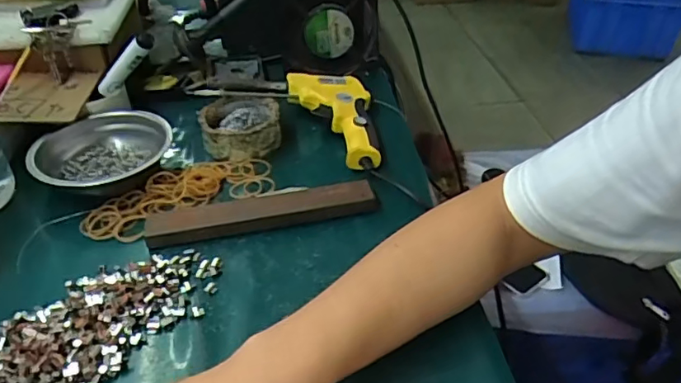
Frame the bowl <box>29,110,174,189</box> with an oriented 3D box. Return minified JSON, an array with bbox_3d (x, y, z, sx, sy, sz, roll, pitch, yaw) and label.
[{"bbox_3d":[-0.228,-0.035,0.528,0.124,0.038,0.124,-2,39,2],"label":"bowl"}]

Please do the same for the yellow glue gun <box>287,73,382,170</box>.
[{"bbox_3d":[-0.003,-0.081,0.564,0.085,0.033,0.144,-9,39,-7],"label":"yellow glue gun"}]

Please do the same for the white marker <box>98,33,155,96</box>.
[{"bbox_3d":[-0.226,-0.131,0.568,0.101,0.021,0.017,-31,23,36],"label":"white marker"}]

